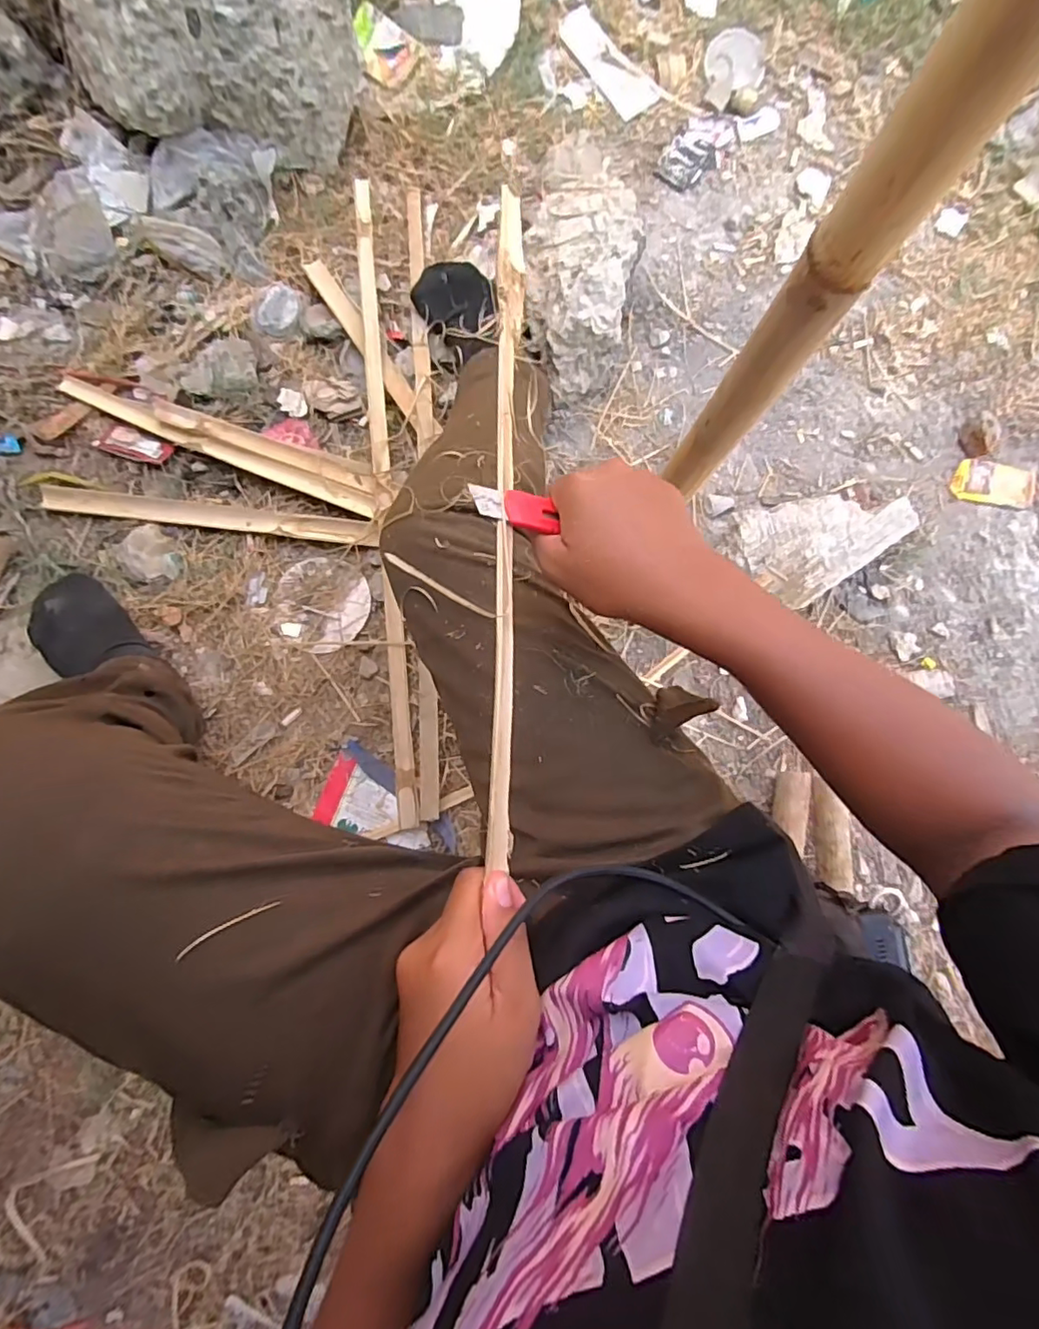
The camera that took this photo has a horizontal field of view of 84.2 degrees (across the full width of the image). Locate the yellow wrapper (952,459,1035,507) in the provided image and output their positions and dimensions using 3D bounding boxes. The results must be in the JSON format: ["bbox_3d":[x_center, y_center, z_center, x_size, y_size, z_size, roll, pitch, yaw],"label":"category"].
[{"bbox_3d":[0.696,-0.264,0.839,0.103,0.030,0.065,17,82,0],"label":"yellow wrapper"}]

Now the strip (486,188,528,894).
[{"bbox_3d":[-0.009,-0.096,0.350,0.014,0.013,0.422,1,83,-4],"label":"strip"}]

